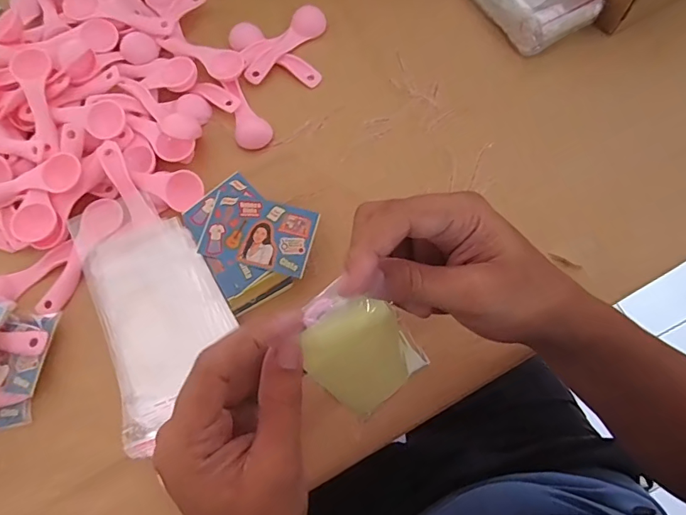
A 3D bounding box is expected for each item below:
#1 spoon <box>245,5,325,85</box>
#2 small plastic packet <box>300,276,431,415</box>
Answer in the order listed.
[{"bbox_3d":[-0.061,-0.221,0.459,0.028,0.020,0.106,42,76,16],"label":"spoon"},{"bbox_3d":[0.011,0.057,0.271,0.061,0.104,0.010,-43,38,-6],"label":"small plastic packet"}]

